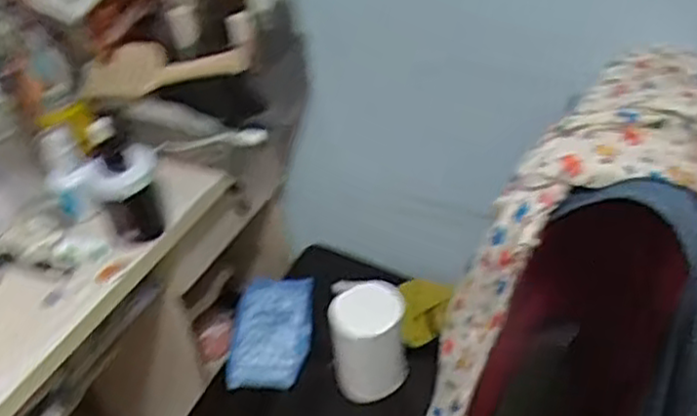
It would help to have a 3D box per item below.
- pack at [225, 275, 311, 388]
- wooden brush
[{"bbox_3d":[-0.117,0.176,1.101,0.117,0.041,0.219,-3,43,3],"label":"pack"},{"bbox_3d":[-0.242,-0.180,0.905,0.269,0.057,0.050,0,40,30],"label":"wooden brush"}]

